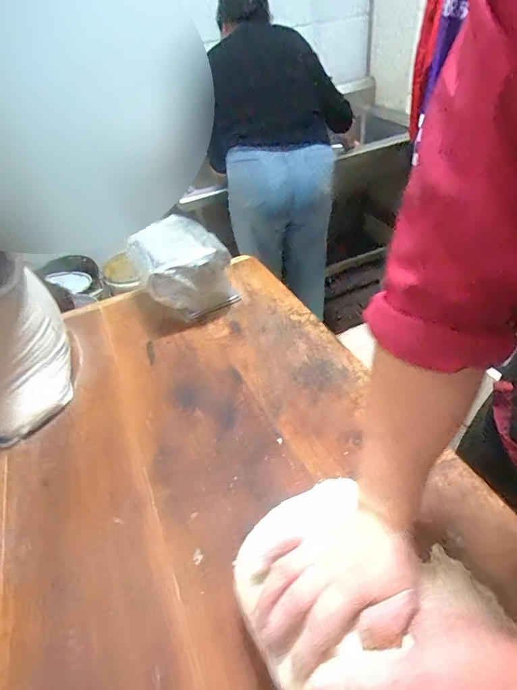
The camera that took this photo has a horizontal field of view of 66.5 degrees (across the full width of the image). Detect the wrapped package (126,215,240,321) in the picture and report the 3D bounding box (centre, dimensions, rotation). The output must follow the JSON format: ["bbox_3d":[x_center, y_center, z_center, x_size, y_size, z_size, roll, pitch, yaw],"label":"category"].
[{"bbox_3d":[-0.174,-0.169,0.872,0.172,0.138,0.199,-24,45,-20],"label":"wrapped package"}]

